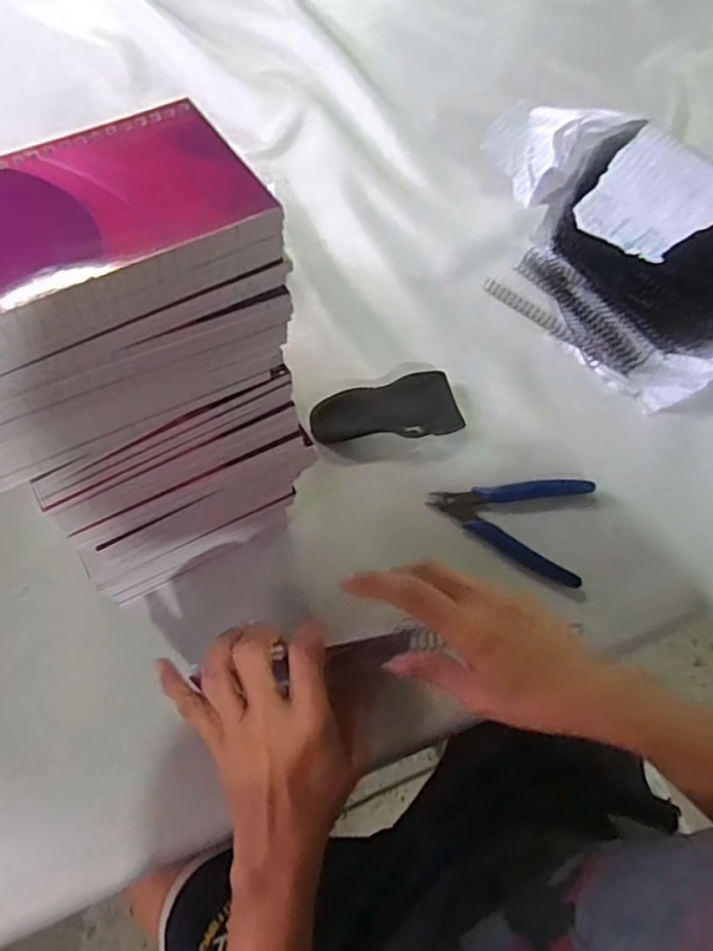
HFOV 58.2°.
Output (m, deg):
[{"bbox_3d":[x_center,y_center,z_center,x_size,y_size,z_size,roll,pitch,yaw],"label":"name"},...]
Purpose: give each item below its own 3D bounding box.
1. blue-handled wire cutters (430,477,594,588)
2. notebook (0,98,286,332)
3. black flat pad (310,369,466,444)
[{"bbox_3d":[0.112,0.029,0.479,0.115,0.013,0.084,16,63,5],"label":"blue-handled wire cutters"},{"bbox_3d":[-0.103,-0.098,0.237,0.127,0.012,0.079,-30,68,-16],"label":"notebook"},{"bbox_3d":[0.026,-0.048,0.512,0.119,0.019,0.058,-19,66,-12],"label":"black flat pad"}]

